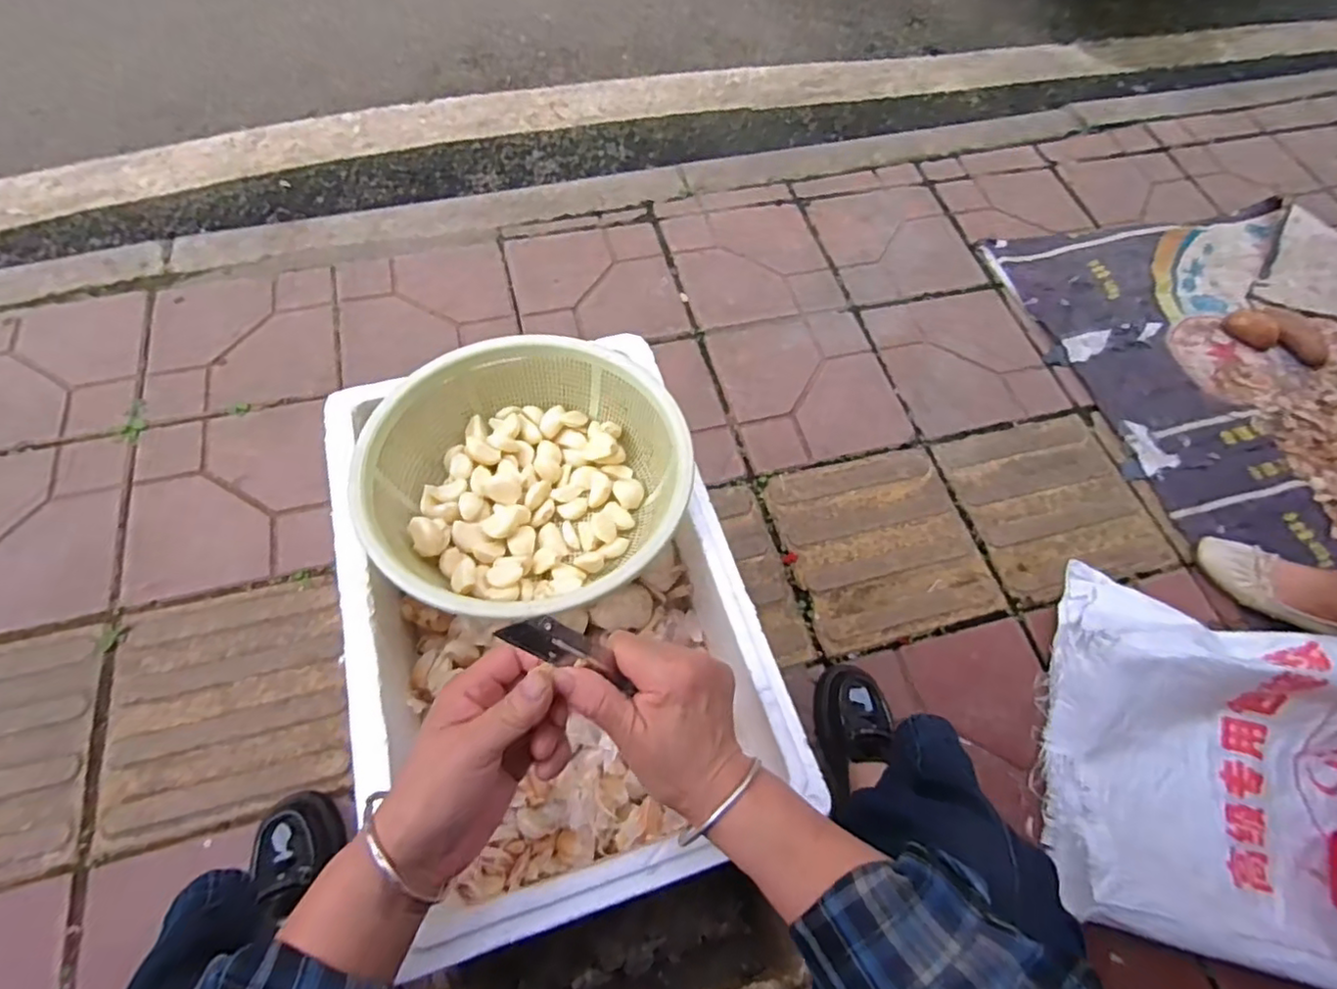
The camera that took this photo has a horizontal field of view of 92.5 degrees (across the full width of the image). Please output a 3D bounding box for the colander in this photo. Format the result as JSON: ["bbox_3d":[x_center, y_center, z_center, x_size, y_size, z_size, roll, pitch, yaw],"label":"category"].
[{"bbox_3d":[-0.114,-0.012,0.534,0.253,0.085,0.240,2,65,-4],"label":"colander"}]

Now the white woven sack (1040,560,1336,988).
[{"bbox_3d":[0.882,0.383,0.774,0.778,0.143,0.423,15,63,5],"label":"white woven sack"}]

